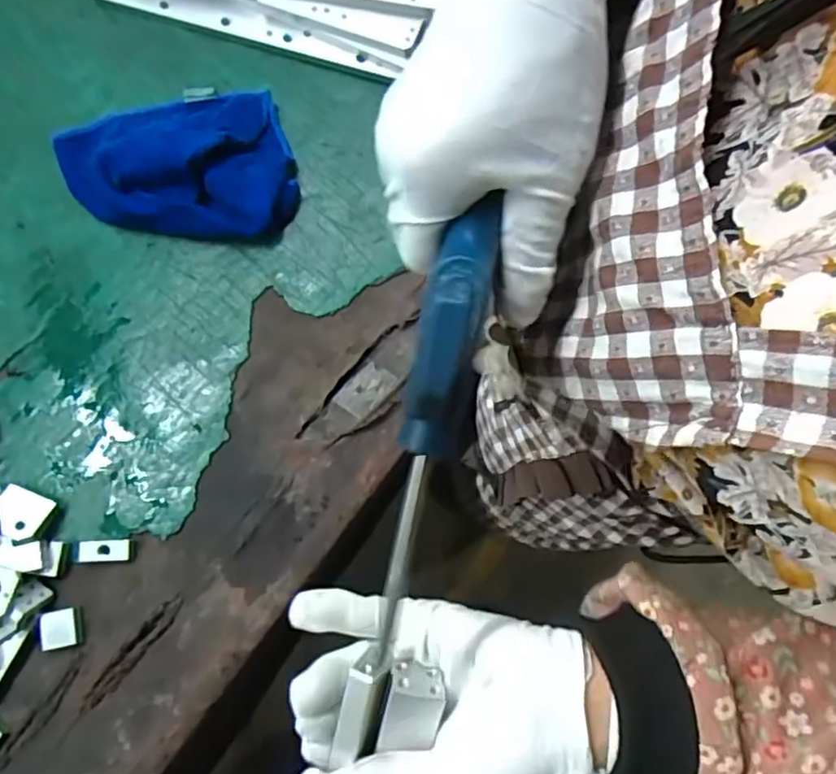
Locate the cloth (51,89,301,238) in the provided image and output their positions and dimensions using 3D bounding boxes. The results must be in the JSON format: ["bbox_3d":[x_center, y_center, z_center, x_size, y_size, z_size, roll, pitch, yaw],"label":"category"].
[{"bbox_3d":[-0.208,-0.188,0.527,0.200,0.044,0.137,-9,80,-3],"label":"cloth"}]

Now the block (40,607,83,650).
[{"bbox_3d":[-0.266,0.180,0.469,0.029,0.005,0.027,-10,80,-3],"label":"block"}]

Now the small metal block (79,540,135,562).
[{"bbox_3d":[-0.239,0.125,0.480,0.042,0.010,0.017,0,79,-1],"label":"small metal block"}]

